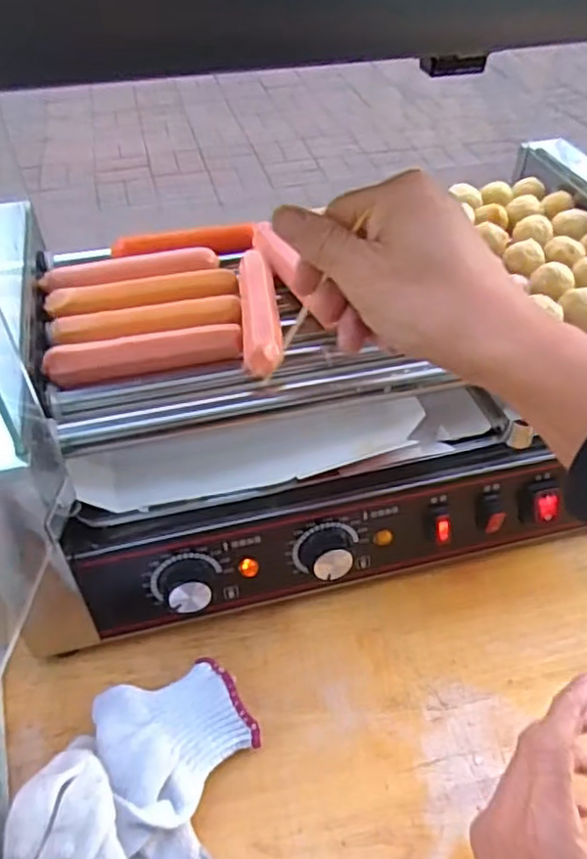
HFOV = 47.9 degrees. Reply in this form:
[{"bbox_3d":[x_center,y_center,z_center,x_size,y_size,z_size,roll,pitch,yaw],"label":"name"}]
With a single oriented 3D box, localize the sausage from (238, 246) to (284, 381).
[{"bbox_3d":[-0.024,-0.087,0.482,0.028,0.020,0.130,-3,46,-4],"label":"sausage"}]

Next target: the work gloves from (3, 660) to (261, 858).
[{"bbox_3d":[-0.095,0.220,0.412,0.107,0.084,0.167,14,47,12],"label":"work gloves"}]

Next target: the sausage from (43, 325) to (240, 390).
[{"bbox_3d":[-0.103,-0.052,0.464,0.133,0.020,0.021,-11,47,-12],"label":"sausage"}]

